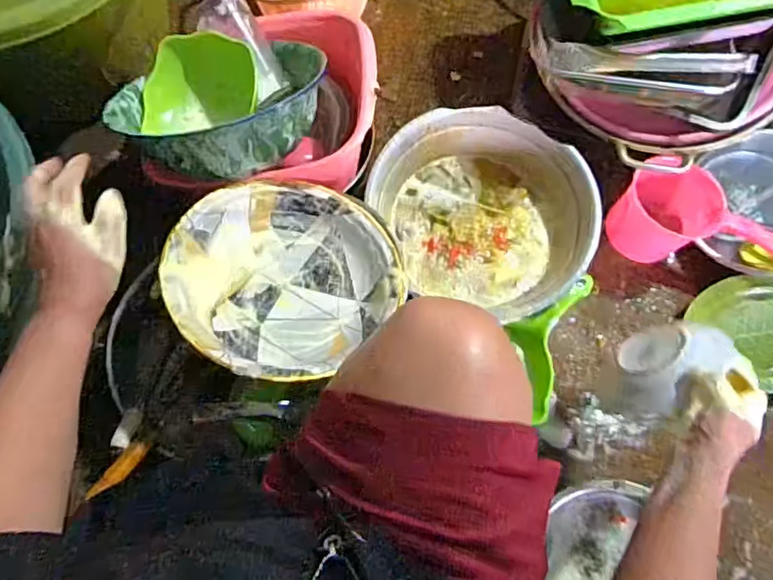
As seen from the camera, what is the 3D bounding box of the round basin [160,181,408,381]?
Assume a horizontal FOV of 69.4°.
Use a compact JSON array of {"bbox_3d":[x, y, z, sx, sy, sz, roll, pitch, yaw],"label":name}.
[{"bbox_3d":[-0.125,-0.022,0.681,0.255,0.054,0.268,8,62,-15],"label":"round basin"}]

